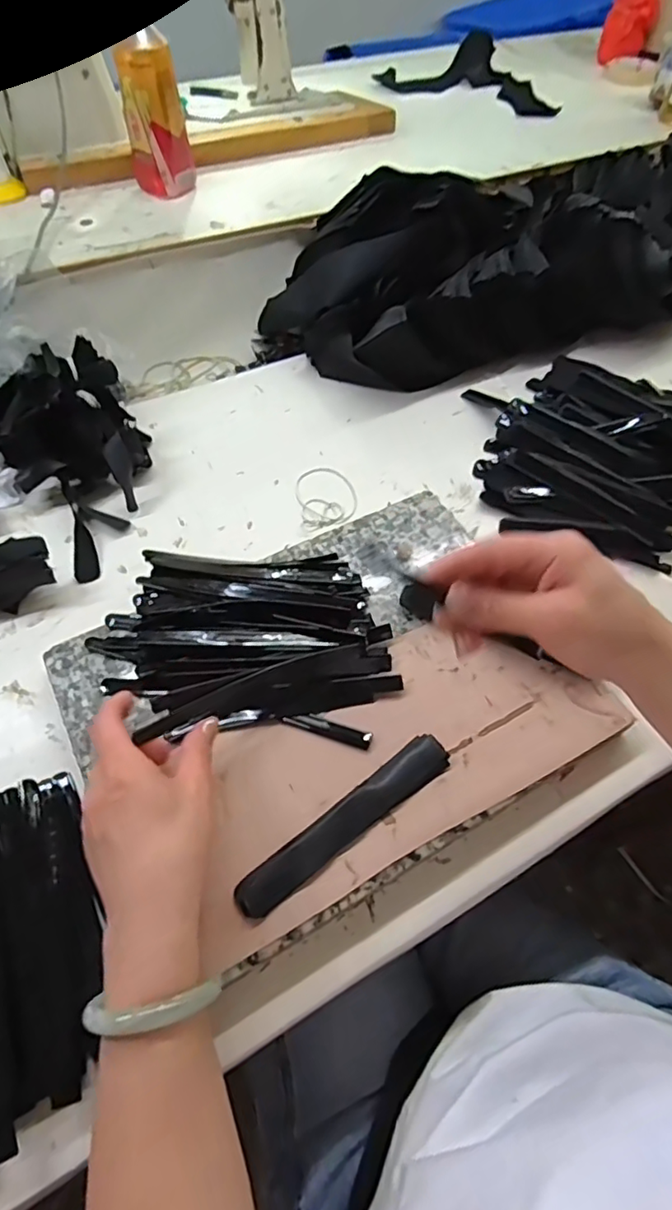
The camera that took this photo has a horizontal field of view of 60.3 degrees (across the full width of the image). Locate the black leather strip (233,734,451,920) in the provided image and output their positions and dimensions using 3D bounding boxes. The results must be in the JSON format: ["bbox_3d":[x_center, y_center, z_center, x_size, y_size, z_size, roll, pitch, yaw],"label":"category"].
[{"bbox_3d":[0.008,0.146,0.393,0.168,0.008,0.028,-32,62,-21],"label":"black leather strip"}]

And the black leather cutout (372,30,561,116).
[{"bbox_3d":[0.245,-0.911,0.978,0.299,0.051,0.201,21,60,11],"label":"black leather cutout"}]

